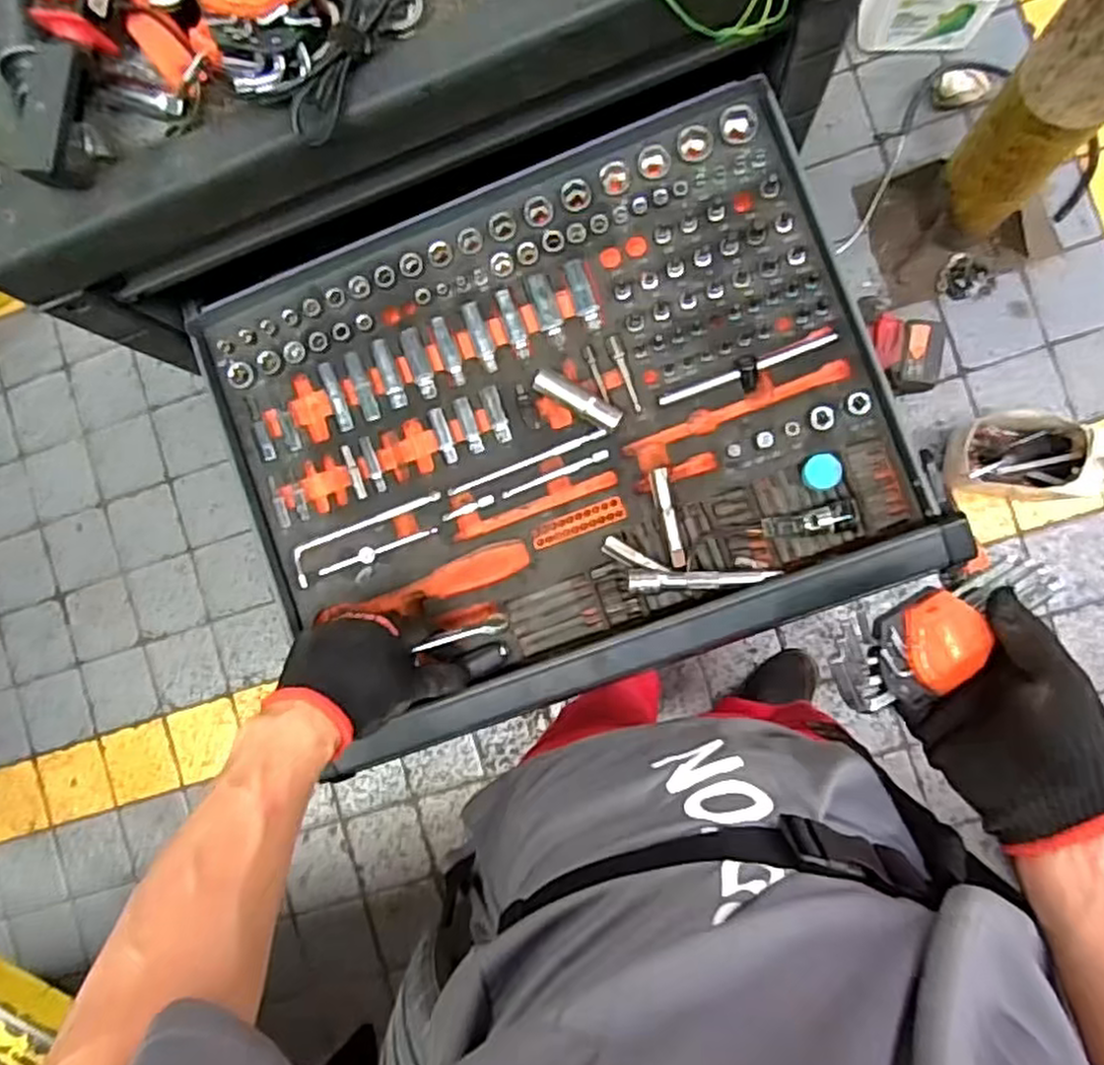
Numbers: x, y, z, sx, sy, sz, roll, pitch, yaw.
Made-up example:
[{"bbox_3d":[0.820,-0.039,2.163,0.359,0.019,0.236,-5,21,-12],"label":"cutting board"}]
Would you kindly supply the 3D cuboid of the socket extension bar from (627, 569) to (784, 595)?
[{"bbox_3d":[0.121,0.039,0.591,0.118,0.017,0.018,-1,89,8],"label":"socket extension bar"}]

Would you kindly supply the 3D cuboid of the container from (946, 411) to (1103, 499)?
[{"bbox_3d":[0.795,-0.132,1.208,0.186,0.260,0.124,12,90,7],"label":"container"}]

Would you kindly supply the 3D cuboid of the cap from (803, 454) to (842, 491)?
[{"bbox_3d":[0.221,-0.049,0.600,0.030,0.004,0.029,3,98,20],"label":"cap"}]

